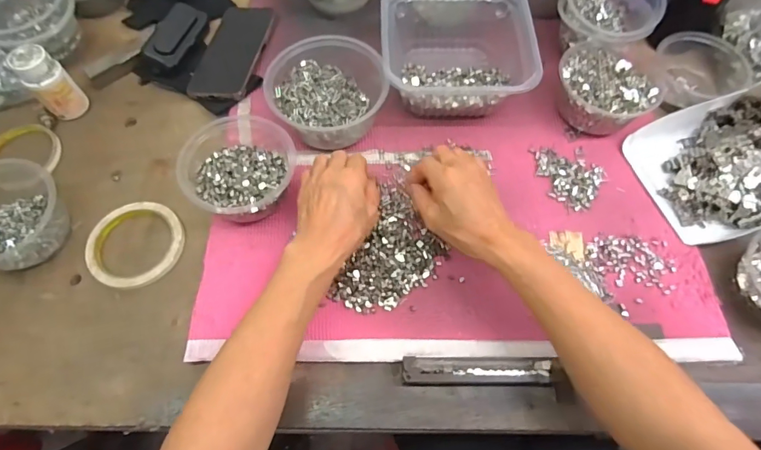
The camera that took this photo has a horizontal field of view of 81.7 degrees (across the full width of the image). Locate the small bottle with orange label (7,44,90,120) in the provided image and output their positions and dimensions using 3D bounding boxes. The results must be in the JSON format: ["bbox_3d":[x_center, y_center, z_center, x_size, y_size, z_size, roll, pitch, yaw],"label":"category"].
[{"bbox_3d":[-0.389,-0.167,0.518,0.044,0.079,0.044,42,72,17],"label":"small bottle with orange label"}]

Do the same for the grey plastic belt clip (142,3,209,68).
[{"bbox_3d":[-0.268,-0.253,0.584,0.041,0.029,0.106,14,66,6],"label":"grey plastic belt clip"}]

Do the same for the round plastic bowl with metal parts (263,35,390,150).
[{"bbox_3d":[-0.056,-0.158,0.517,0.136,0.065,0.152,31,69,13],"label":"round plastic bowl with metal parts"}]

